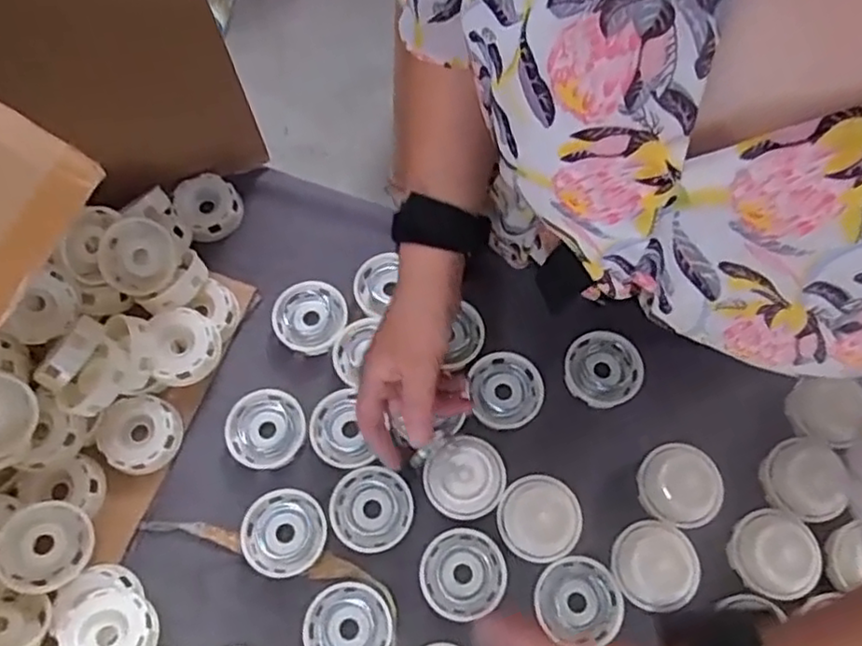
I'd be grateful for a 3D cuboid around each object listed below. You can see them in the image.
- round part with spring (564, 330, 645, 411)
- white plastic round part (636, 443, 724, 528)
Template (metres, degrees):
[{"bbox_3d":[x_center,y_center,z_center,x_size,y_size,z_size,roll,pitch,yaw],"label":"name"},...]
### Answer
[{"bbox_3d":[0.143,0.037,0.547,0.062,0.012,0.059,-1,67,1],"label":"round part with spring"},{"bbox_3d":[0.187,0.121,0.499,0.053,0.029,0.060,-18,67,-6],"label":"white plastic round part"}]

